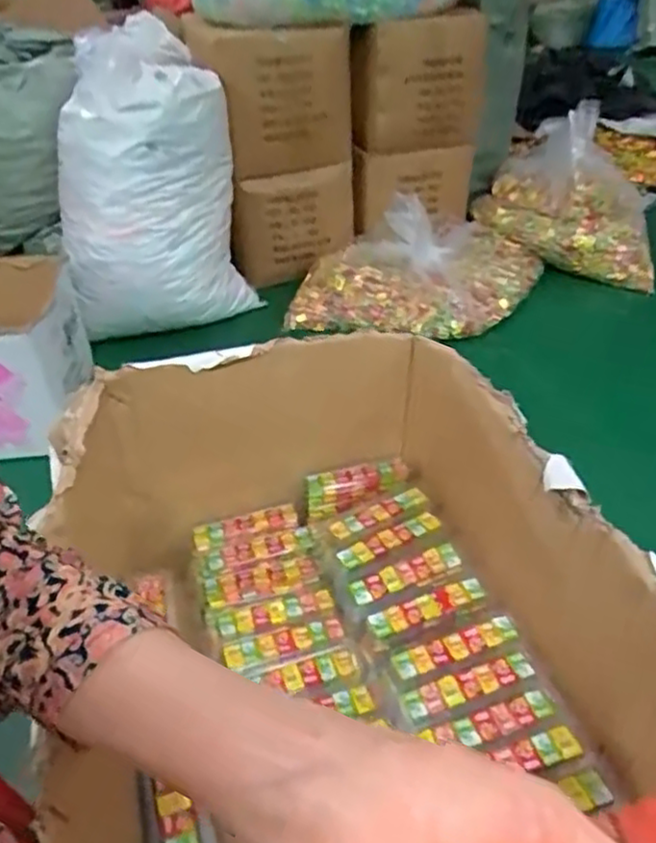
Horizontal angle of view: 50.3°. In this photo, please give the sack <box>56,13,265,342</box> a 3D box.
[{"bbox_3d":[-0.416,-0.533,1.659,0.449,0.637,0.269,-22,40,-23],"label":"sack"}]

